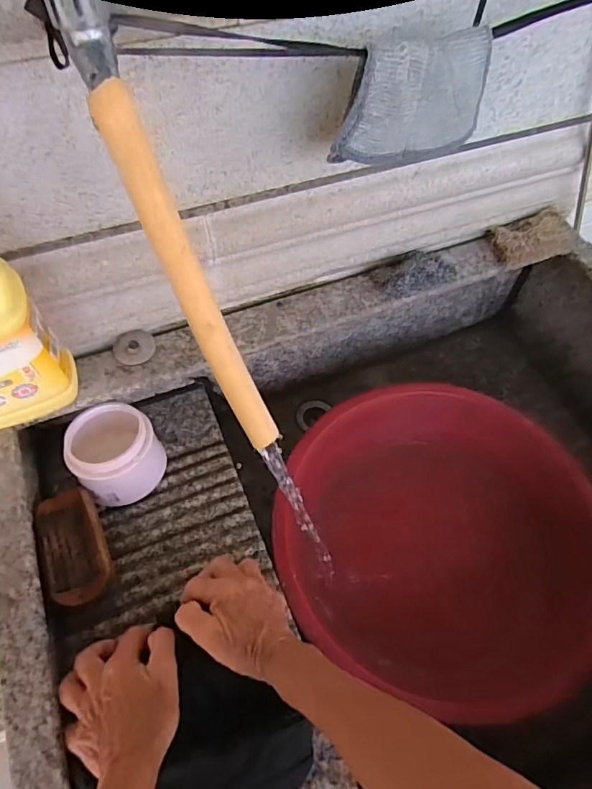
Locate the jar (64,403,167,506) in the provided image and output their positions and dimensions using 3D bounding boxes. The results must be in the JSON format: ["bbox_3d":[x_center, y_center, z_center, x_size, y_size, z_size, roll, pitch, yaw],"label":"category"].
[{"bbox_3d":[-0.204,0.068,0.575,0.092,0.077,0.096,1,60,-2],"label":"jar"}]

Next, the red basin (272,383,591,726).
[{"bbox_3d":[0.168,0.171,0.625,0.367,0.114,0.345,1,60,-2],"label":"red basin"}]

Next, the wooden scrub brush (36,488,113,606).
[{"bbox_3d":[-0.229,0.153,0.522,0.062,0.023,0.123,-25,64,-16],"label":"wooden scrub brush"}]

